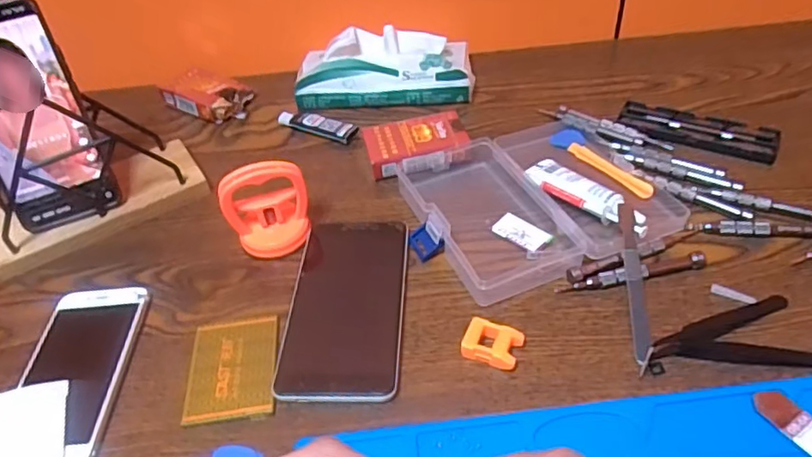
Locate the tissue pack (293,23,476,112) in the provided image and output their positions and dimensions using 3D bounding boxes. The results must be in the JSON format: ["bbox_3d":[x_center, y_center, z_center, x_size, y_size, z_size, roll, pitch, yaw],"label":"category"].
[{"bbox_3d":[-0.022,-0.160,0.606,0.175,0.049,0.084,-2,43,4],"label":"tissue pack"}]

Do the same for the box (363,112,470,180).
[{"bbox_3d":[0.010,-0.071,0.528,0.085,0.024,0.056,-11,44,-6],"label":"box"}]

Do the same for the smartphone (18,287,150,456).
[{"bbox_3d":[-0.216,0.091,0.393,0.068,0.009,0.132,-5,43,2],"label":"smartphone"}]

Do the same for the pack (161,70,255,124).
[{"bbox_3d":[-0.201,-0.138,0.623,0.083,0.026,0.058,23,50,27],"label":"pack"}]

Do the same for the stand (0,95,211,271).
[{"bbox_3d":[-0.267,-0.056,0.487,0.170,0.100,0.096,-25,47,-19],"label":"stand"}]

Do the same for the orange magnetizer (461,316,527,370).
[{"bbox_3d":[0.054,0.073,0.378,0.036,0.012,0.028,12,46,19],"label":"orange magnetizer"}]

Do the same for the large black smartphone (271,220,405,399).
[{"bbox_3d":[-0.040,0.050,0.415,0.076,0.010,0.148,-1,44,6],"label":"large black smartphone"}]

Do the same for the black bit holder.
[{"bbox_3d":[0.251,-0.083,0.523,0.126,0.011,0.047,14,47,20],"label":"black bit holder"}]

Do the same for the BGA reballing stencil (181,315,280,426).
[{"bbox_3d":[-0.110,0.089,0.387,0.056,0.005,0.072,-7,43,-1],"label":"BGA reballing stencil"}]

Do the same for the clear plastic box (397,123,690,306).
[{"bbox_3d":[0.100,-0.028,0.474,0.176,0.022,0.155,-19,45,-13],"label":"clear plastic box"}]

